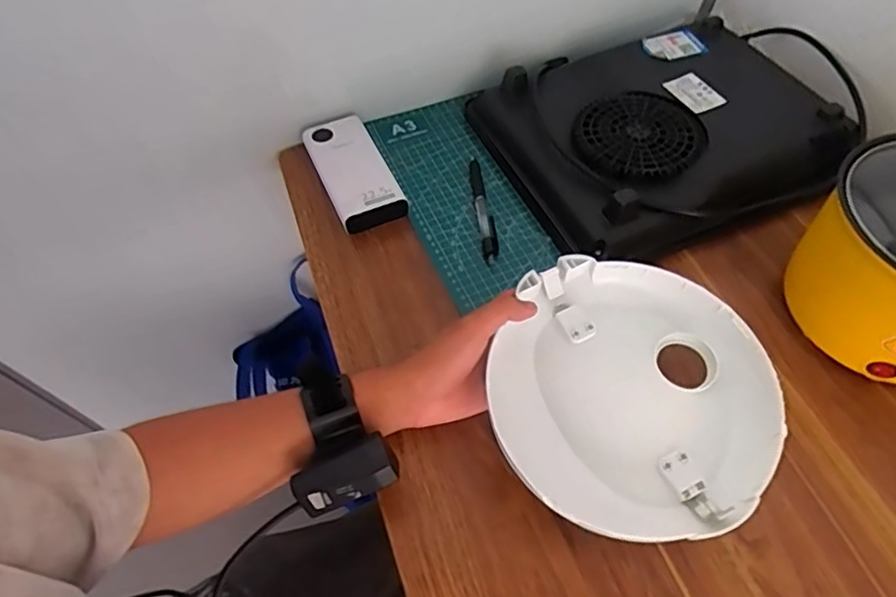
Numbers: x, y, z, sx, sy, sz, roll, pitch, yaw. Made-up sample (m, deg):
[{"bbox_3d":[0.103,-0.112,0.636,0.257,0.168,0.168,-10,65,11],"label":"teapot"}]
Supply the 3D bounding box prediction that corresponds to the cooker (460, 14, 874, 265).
[{"bbox_3d":[0.216,-0.168,0.616,0.329,0.065,0.282,-17,56,-11],"label":"cooker"}]

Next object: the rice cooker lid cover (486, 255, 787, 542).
[{"bbox_3d":[0.132,0.067,0.434,0.194,0.041,0.196,5,55,5],"label":"rice cooker lid cover"}]

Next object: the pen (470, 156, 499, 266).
[{"bbox_3d":[0.035,-0.092,0.595,0.016,0.015,0.139,-5,54,-3],"label":"pen"}]

